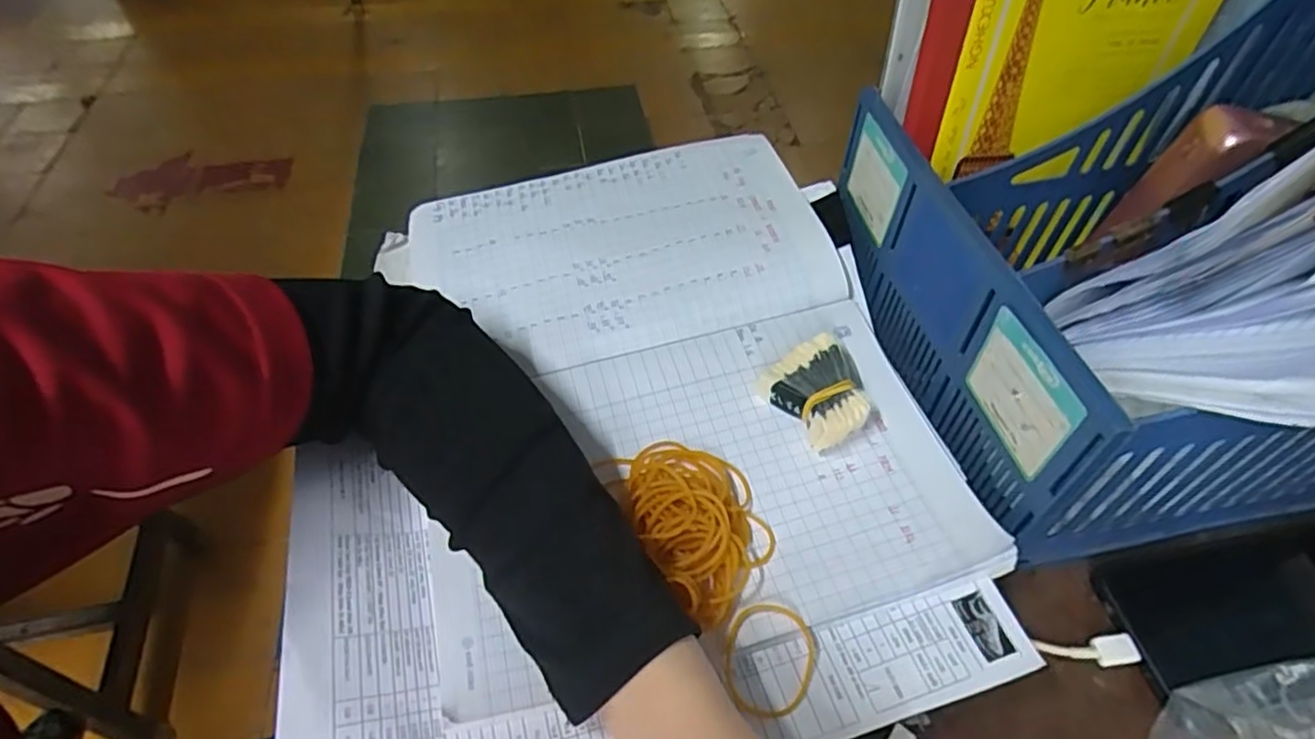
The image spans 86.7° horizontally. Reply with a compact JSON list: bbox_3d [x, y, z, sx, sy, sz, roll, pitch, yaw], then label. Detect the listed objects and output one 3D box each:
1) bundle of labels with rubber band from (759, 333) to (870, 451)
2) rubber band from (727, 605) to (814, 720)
[{"bbox_3d":[0.084,0.013,0.354,0.043,0.024,0.046,-26,55,-20],"label":"bundle of labels with rubber band"},{"bbox_3d":[0.047,0.121,0.293,0.037,0.005,0.043,29,70,13],"label":"rubber band"}]

